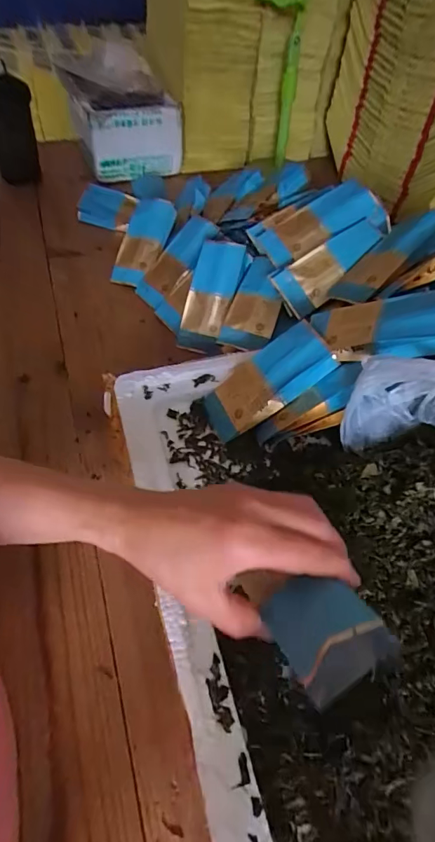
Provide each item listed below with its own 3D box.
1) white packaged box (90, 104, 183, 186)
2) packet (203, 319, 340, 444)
[{"bbox_3d":[-0.130,-0.442,0.726,0.143,0.105,0.040,-6,52,-5],"label":"white packaged box"},{"bbox_3d":[0.044,-0.035,0.418,0.123,0.023,0.060,-37,52,18],"label":"packet"}]

